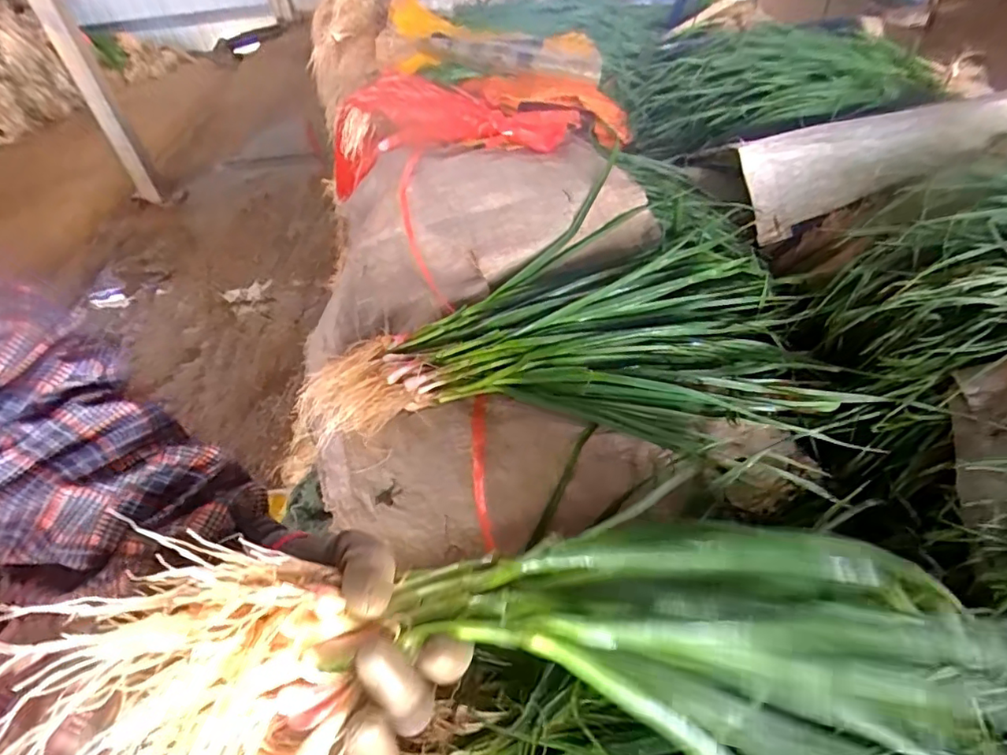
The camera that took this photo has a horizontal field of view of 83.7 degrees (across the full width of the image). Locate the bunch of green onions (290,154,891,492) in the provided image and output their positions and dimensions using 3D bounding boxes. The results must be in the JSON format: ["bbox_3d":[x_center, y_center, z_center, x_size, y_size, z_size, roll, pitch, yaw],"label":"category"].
[{"bbox_3d":[0.061,-0.050,0.705,0.622,0.109,0.362,-7,46,-1],"label":"bunch of green onions"}]

